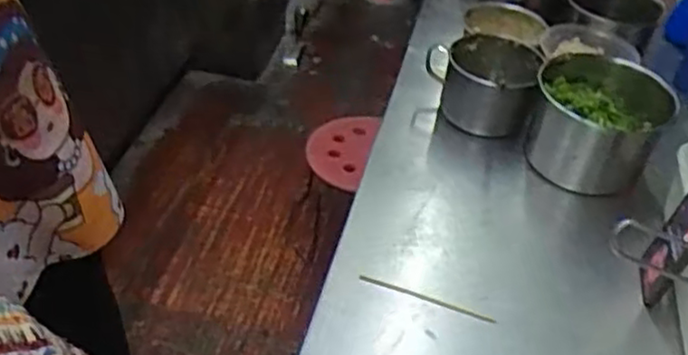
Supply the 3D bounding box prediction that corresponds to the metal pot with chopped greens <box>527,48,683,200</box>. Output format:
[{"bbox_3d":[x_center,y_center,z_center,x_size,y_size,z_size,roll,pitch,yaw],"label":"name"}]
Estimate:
[{"bbox_3d":[0.342,-0.081,0.973,0.168,0.133,0.183,3,41,-3],"label":"metal pot with chopped greens"}]

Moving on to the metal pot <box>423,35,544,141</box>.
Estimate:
[{"bbox_3d":[0.191,-0.130,1.017,0.151,0.106,0.116,16,42,11],"label":"metal pot"}]

